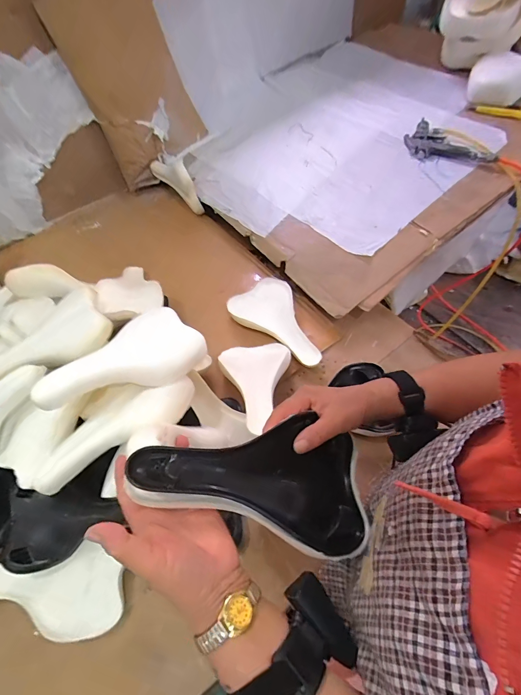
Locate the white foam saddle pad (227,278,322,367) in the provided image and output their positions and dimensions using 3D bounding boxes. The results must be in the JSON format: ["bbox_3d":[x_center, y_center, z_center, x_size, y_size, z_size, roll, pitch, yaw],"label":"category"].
[{"bbox_3d":[0.050,-0.067,0.724,0.233,0.048,0.144,30,64,20],"label":"white foam saddle pad"}]

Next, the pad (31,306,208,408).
[{"bbox_3d":[-0.207,0.017,0.501,0.240,0.055,0.117,-25,59,-27],"label":"pad"}]

